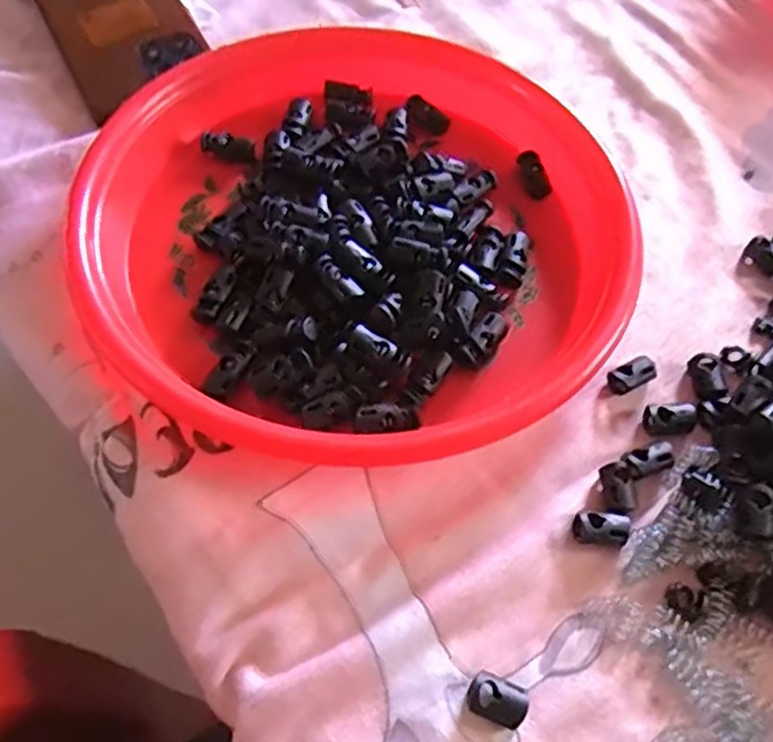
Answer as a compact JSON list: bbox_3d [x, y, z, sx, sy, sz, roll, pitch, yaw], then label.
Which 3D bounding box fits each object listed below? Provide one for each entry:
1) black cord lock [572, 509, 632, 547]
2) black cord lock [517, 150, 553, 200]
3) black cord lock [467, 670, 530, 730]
[{"bbox_3d":[0.084,0.060,0.274,0.020,0.010,0.013,9,59,1],"label":"black cord lock"},{"bbox_3d":[0.078,-0.104,0.372,0.011,0.006,0.029,-11,61,-11],"label":"black cord lock"},{"bbox_3d":[0.038,0.113,0.243,0.020,0.008,0.014,20,60,8],"label":"black cord lock"}]

